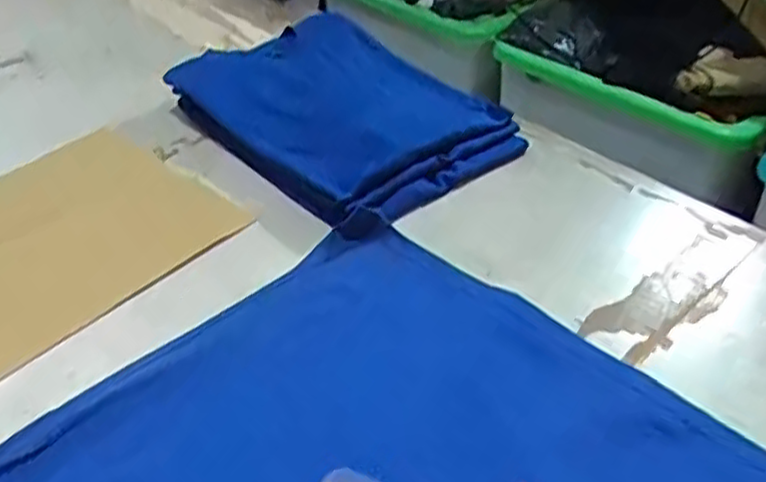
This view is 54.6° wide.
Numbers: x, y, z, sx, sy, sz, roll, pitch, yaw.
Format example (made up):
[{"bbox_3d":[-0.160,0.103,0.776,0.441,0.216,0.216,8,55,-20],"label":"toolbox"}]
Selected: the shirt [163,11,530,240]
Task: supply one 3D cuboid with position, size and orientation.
[{"bbox_3d":[-0.049,-0.166,0.898,0.283,0.059,0.376,-28,47,-32],"label":"shirt"}]

